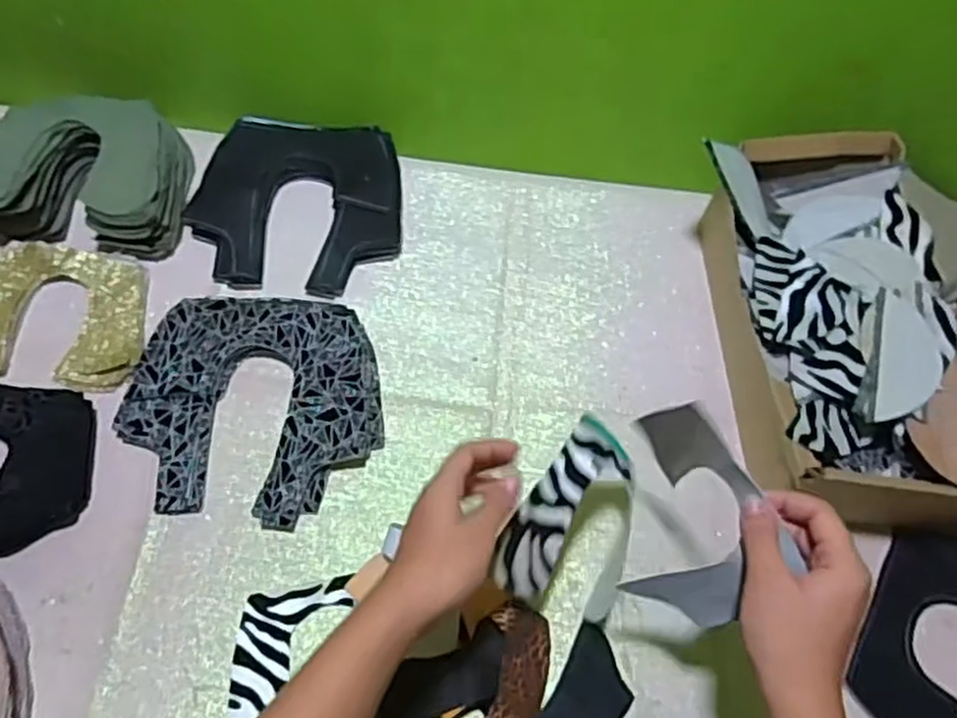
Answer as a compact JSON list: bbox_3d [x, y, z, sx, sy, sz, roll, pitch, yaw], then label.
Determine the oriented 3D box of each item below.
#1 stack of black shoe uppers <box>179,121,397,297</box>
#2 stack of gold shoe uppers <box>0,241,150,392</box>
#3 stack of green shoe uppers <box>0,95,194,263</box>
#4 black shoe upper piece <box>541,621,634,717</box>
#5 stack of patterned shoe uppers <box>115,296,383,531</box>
[{"bbox_3d":[-0.173,-0.147,0.709,0.193,0.034,0.183,2,59,-3],"label":"stack of black shoe uppers"},{"bbox_3d":[-0.362,-0.038,0.638,0.153,0.020,0.135,6,59,-1],"label":"stack of gold shoe uppers"},{"bbox_3d":[-0.366,-0.168,0.680,0.180,0.065,0.132,3,59,-2],"label":"stack of green shoe uppers"},{"bbox_3d":[0.072,0.248,0.523,0.051,0.008,0.108,31,62,13],"label":"black shoe upper piece"},{"bbox_3d":[-0.182,0.038,0.604,0.196,0.032,0.187,2,59,-3],"label":"stack of patterned shoe uppers"}]

